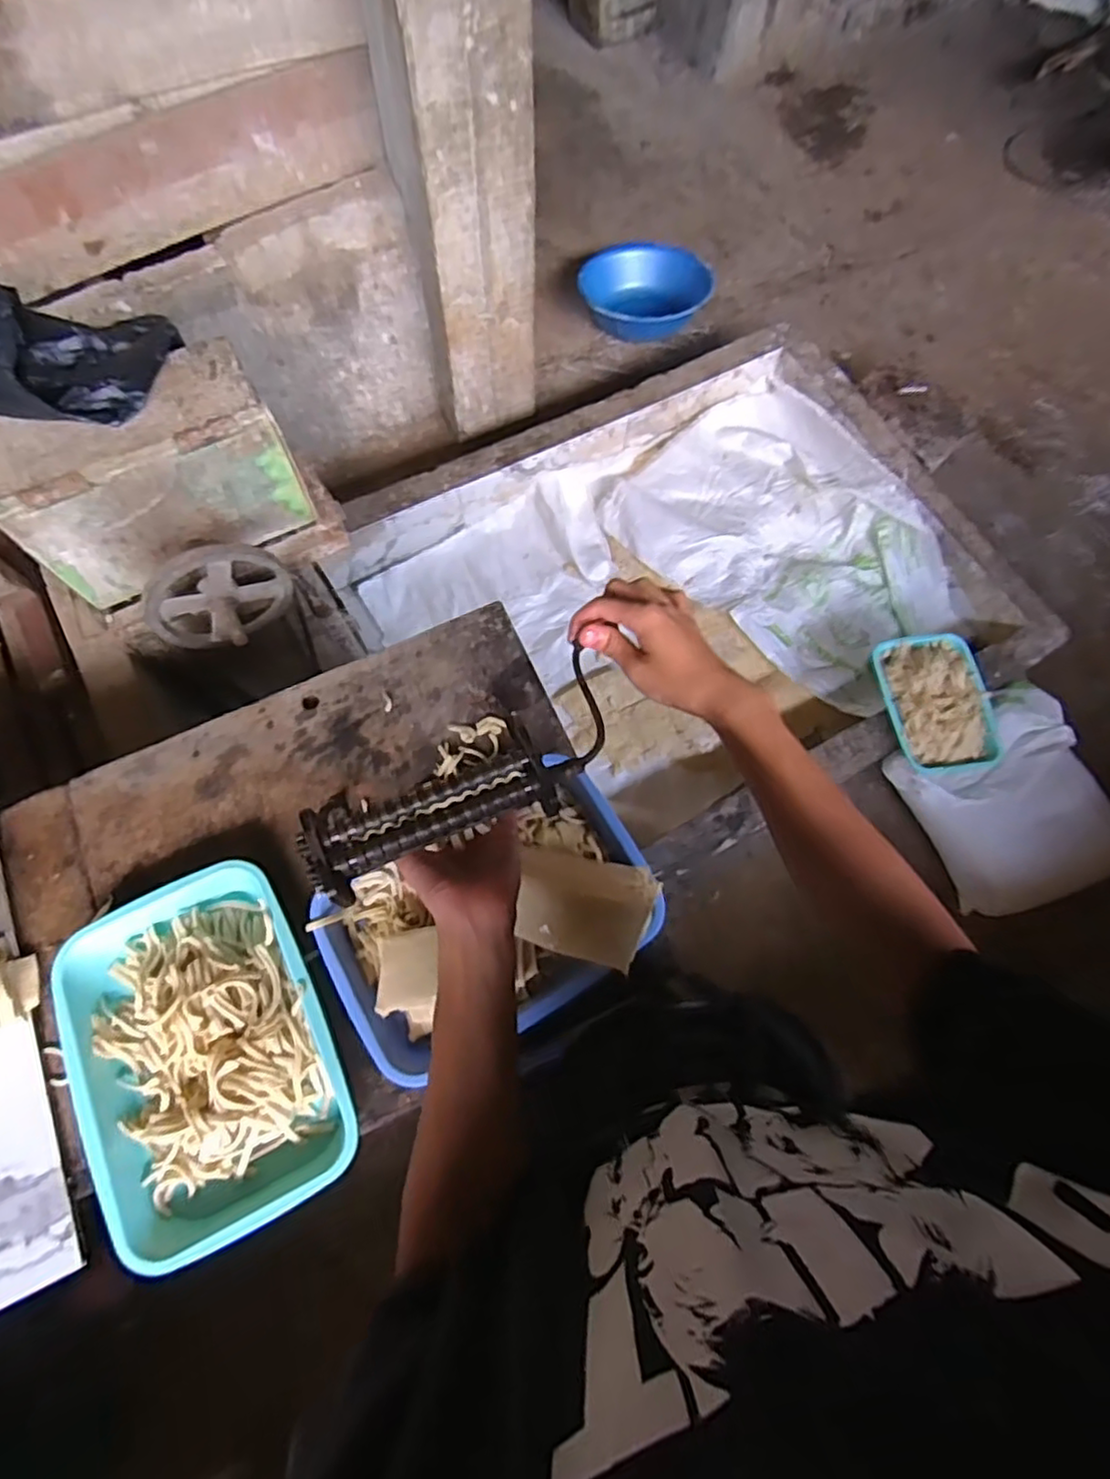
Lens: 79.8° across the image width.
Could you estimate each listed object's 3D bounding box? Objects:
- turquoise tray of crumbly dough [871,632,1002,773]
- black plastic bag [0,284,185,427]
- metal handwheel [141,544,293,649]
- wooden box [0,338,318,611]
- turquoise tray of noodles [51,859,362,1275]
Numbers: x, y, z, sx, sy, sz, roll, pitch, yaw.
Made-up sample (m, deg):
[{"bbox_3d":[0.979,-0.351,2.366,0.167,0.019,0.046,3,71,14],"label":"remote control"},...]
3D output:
[{"bbox_3d":[0.835,-0.077,1.470,0.215,0.085,0.317,-13,87,4],"label":"turquoise tray of crumbly dough"},{"bbox_3d":[-0.596,-0.480,0.794,0.216,0.084,0.183,3,69,0],"label":"black plastic bag"},{"bbox_3d":[-0.467,-0.181,0.940,0.191,0.179,0.107,-24,71,-10],"label":"metal handwheel"},{"bbox_3d":[-0.543,-0.354,0.910,0.344,0.230,0.120,-24,71,-10],"label":"wooden box"},{"bbox_3d":[-0.330,0.287,0.627,0.224,0.066,0.324,-25,72,-11],"label":"turquoise tray of noodles"}]

